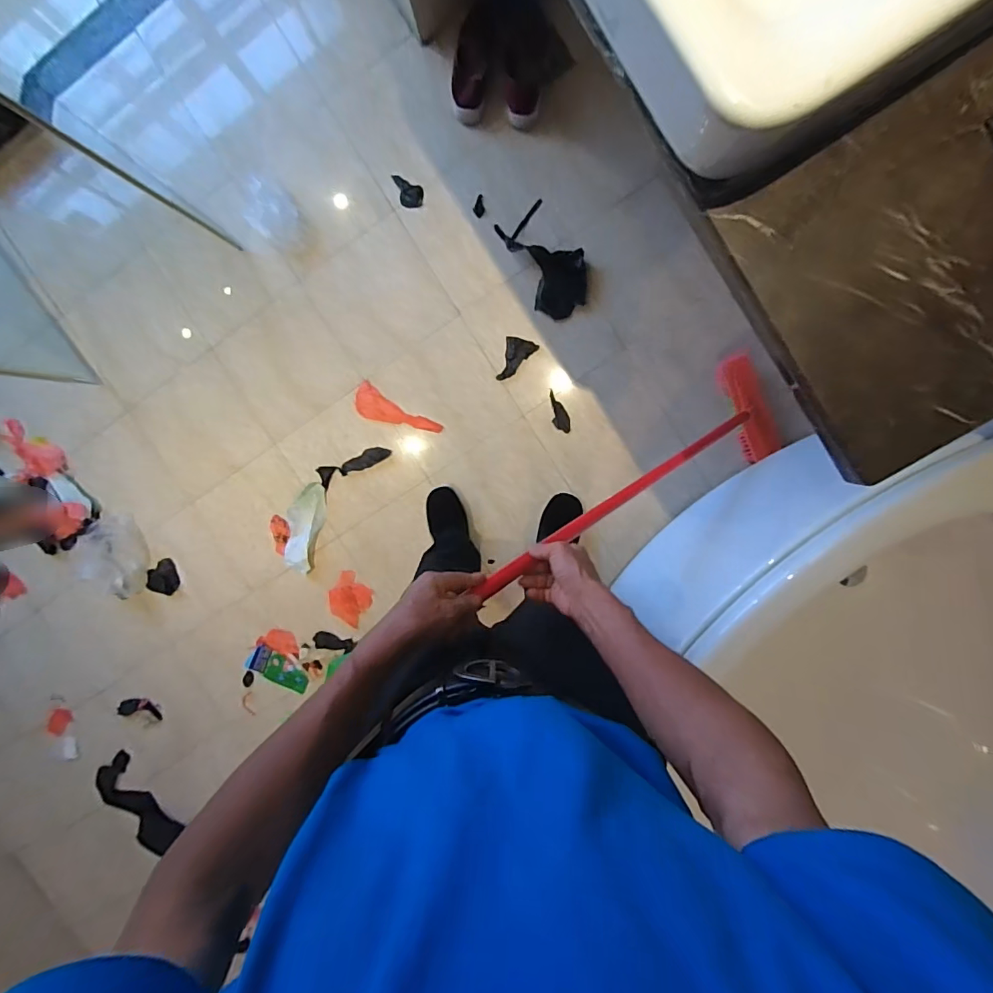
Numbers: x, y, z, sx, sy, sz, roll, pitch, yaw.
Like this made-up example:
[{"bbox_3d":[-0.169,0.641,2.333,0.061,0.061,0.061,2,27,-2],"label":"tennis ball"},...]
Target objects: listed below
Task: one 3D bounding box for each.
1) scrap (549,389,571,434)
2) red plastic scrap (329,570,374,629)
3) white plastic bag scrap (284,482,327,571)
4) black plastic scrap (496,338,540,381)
[{"bbox_3d":[0.162,-0.217,1.201,0.044,0.006,0.110,-5,97,6],"label":"scrap"},{"bbox_3d":[-0.401,0.279,1.294,0.114,0.014,0.123,34,99,1],"label":"red plastic scrap"},{"bbox_3d":[-0.517,0.083,1.272,0.092,0.019,0.244,17,99,3],"label":"white plastic bag scrap"},{"bbox_3d":[0.054,-0.340,1.191,0.080,0.010,0.107,14,99,4],"label":"black plastic scrap"}]

